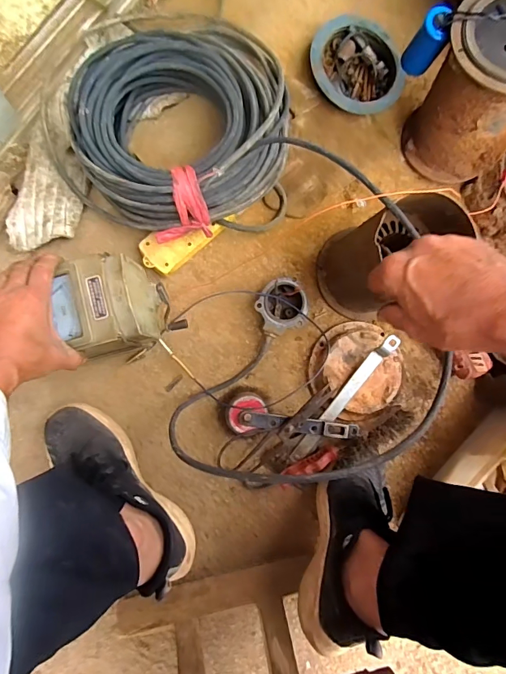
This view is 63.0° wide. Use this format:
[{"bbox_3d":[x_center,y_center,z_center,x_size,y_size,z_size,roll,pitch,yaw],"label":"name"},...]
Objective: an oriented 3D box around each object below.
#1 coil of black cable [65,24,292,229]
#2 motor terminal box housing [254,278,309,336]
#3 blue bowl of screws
[{"bbox_3d":[-0.095,-0.303,0.575,0.282,0.139,0.293,0,87,-9],"label":"coil of black cable"},{"bbox_3d":[0.042,-0.046,0.618,0.073,0.044,0.075,0,87,-9],"label":"motor terminal box housing"},{"bbox_3d":[0.160,-0.428,0.652,0.146,0.033,0.144,0,87,-9],"label":"blue bowl of screws"}]

